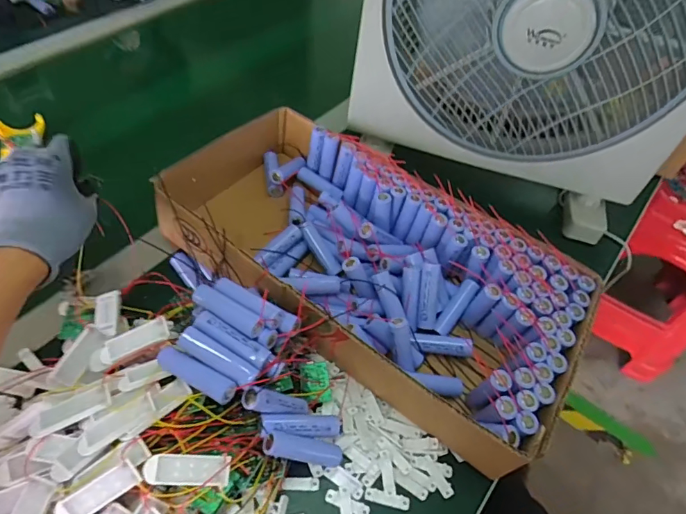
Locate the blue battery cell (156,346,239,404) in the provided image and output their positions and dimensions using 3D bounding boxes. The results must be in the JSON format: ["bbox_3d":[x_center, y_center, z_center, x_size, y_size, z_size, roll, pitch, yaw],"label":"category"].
[{"bbox_3d":[-0.112,0.093,0.367,0.068,0.016,0.018,27,55,14],"label":"blue battery cell"}]

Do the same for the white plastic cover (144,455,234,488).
[{"bbox_3d":[-0.112,0.153,0.342,0.058,0.007,0.020,11,51,-18],"label":"white plastic cover"}]

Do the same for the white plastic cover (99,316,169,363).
[{"bbox_3d":[-0.176,0.070,0.401,0.059,0.008,0.022,-26,58,-7],"label":"white plastic cover"}]

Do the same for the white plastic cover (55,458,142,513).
[{"bbox_3d":[-0.175,0.169,0.339,0.058,0.007,0.022,-34,99,-13],"label":"white plastic cover"}]

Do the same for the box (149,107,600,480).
[{"bbox_3d":[0.030,0.007,0.497,0.411,0.086,0.222,31,56,17],"label":"box"}]

